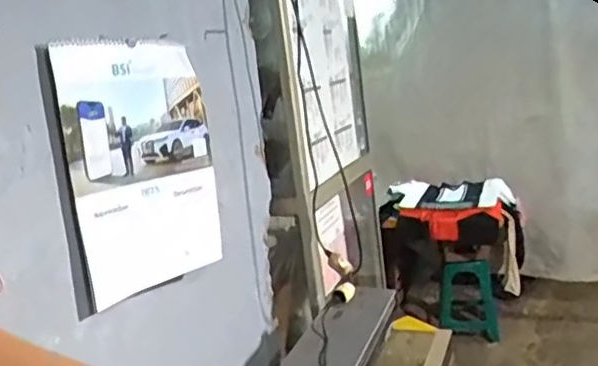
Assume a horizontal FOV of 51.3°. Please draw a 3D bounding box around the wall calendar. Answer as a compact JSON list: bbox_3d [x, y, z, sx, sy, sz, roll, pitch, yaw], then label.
[{"bbox_3d":[-0.259,-0.032,1.069,0.019,0.416,0.282,3,14,40],"label":"wall calendar"}]

